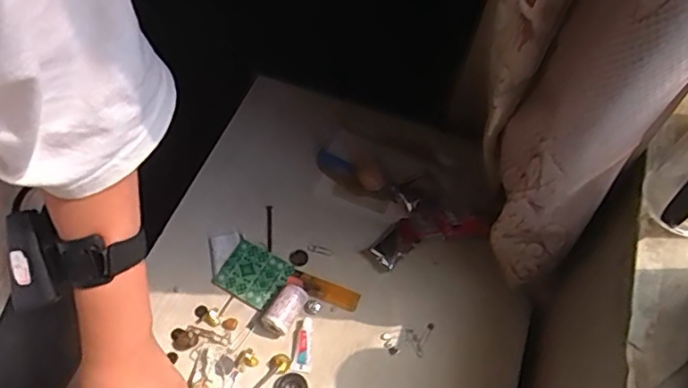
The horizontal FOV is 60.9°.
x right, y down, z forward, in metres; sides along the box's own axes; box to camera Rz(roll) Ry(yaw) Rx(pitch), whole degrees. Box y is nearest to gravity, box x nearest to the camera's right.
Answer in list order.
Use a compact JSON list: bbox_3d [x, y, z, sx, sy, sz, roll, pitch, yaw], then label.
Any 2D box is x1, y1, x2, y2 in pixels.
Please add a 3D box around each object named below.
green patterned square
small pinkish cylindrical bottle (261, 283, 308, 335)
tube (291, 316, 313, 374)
[{"bbox_3d":[-0.095,0.085,0.609,0.066,0.006,0.058,28,72,13],"label":"green patterned square"},{"bbox_3d":[-0.058,0.113,0.581,0.028,0.026,0.047,26,59,12],"label":"small pinkish cylindrical bottle"},{"bbox_3d":[-0.040,0.147,0.572,0.017,0.008,0.052,6,57,-1],"label":"tube"}]

